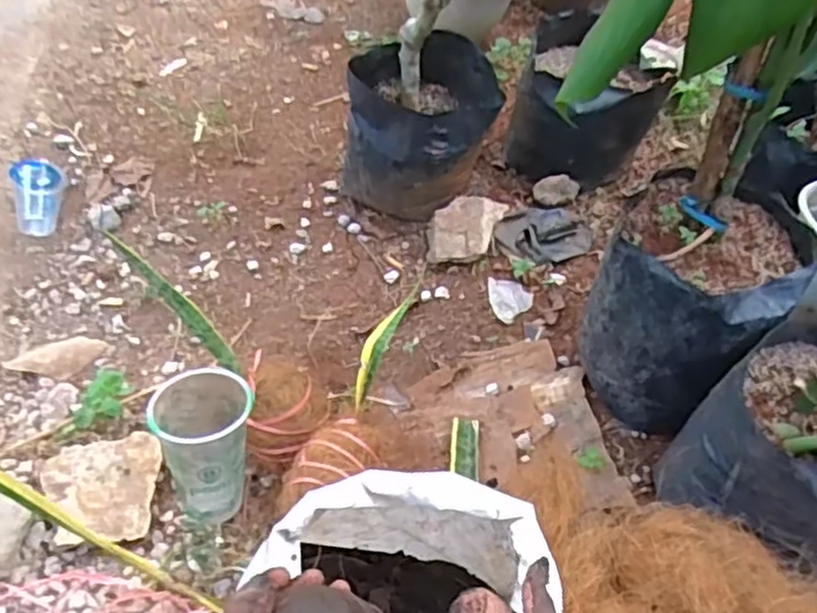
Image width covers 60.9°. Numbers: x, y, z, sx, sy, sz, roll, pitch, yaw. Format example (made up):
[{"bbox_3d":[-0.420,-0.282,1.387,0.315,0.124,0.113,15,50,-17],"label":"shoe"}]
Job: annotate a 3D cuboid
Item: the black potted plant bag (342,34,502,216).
[{"bbox_3d":[0.016,-0.244,0.970,0.189,0.199,0.175,5,51,-3],"label":"black potted plant bag"}]

